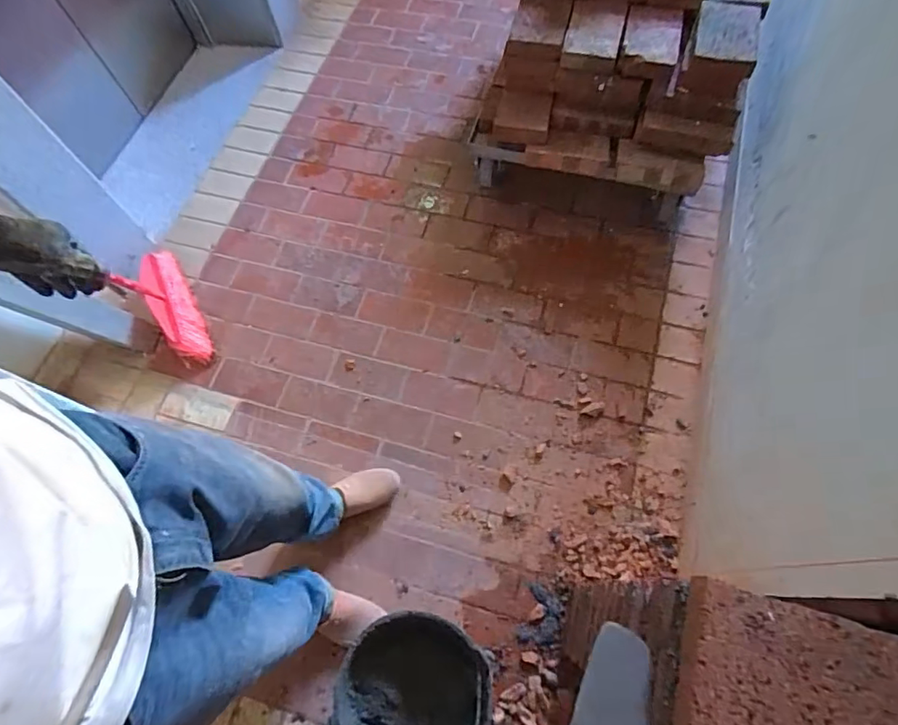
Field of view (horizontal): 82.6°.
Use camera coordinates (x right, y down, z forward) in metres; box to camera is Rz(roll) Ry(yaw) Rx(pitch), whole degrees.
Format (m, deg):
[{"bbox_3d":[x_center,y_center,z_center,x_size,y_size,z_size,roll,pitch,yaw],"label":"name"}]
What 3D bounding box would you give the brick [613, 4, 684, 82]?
[{"bbox_3d":[0.497,-0.788,1.252,0.141,0.069,0.187,13,68,10],"label":"brick"}]

